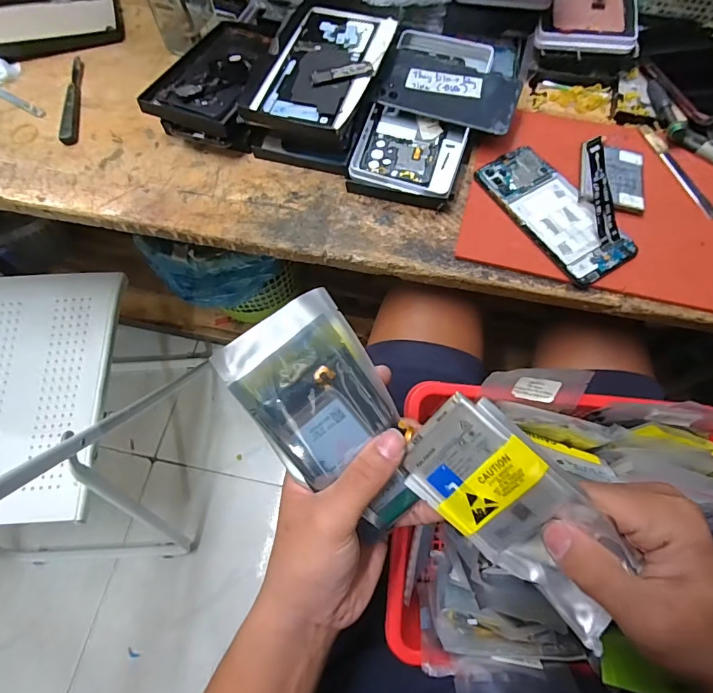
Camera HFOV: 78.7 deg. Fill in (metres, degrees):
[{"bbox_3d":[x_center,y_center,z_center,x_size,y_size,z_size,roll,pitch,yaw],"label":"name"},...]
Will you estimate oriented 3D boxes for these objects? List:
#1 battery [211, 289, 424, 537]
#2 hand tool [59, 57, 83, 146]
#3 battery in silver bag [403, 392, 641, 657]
[{"bbox_3d":[-0.014,0.043,0.268,0.079,0.016,0.142,-36,90,-5],"label":"battery"},{"bbox_3d":[-0.319,-0.277,0.485,0.017,0.011,0.127,-10,73,-2],"label":"hand tool"},{"bbox_3d":[0.090,0.091,0.240,0.133,0.014,0.069,41,114,10],"label":"battery in silver bag"}]

